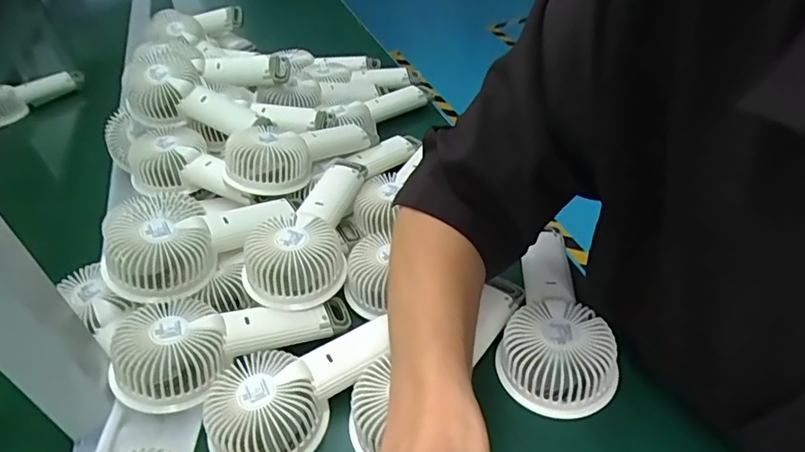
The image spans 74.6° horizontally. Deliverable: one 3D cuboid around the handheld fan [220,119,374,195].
[{"bbox_3d":[-0.107,-0.085,0.574,0.073,0.051,0.175,30,40,34],"label":"handheld fan"}]

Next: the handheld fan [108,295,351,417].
[{"bbox_3d":[-0.135,0.087,0.432,0.181,0.042,0.079,-12,40,-25],"label":"handheld fan"}]

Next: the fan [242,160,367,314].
[{"bbox_3d":[-0.089,-0.004,0.494,0.085,0.039,0.175,2,42,11],"label":"fan"}]

